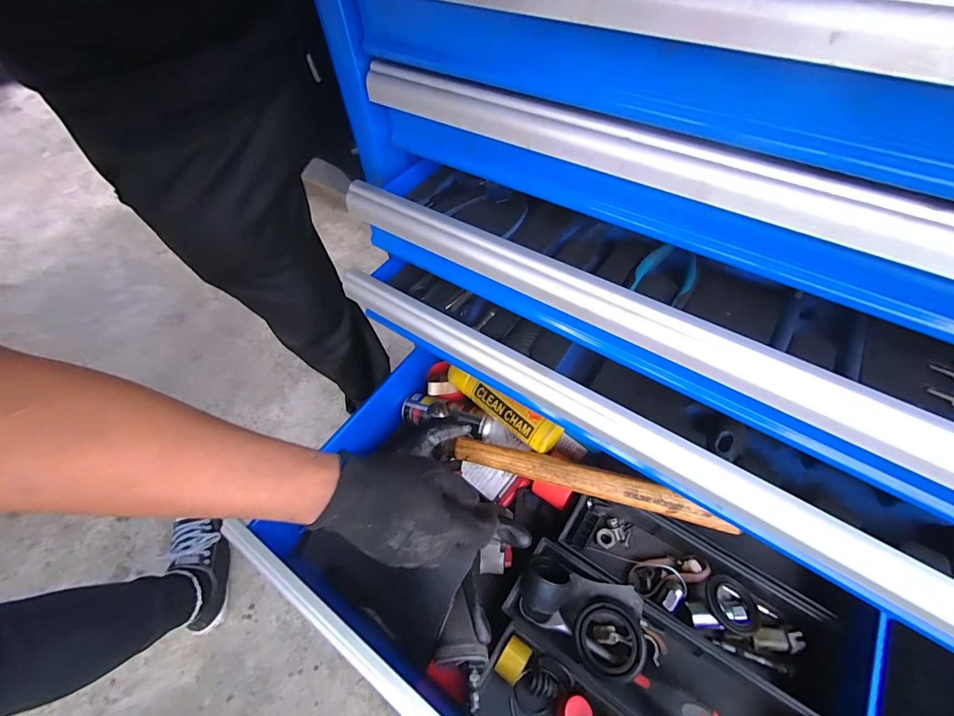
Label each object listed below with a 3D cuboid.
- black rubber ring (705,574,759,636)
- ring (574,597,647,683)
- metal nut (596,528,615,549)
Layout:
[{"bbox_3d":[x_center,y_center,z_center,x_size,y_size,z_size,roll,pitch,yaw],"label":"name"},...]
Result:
[{"bbox_3d":[0.280,0.269,0.444,0.052,0.011,0.056,-1,54,2],"label":"black rubber ring"},{"bbox_3d":[0.144,0.295,0.432,0.071,0.010,0.067,20,71,35],"label":"ring"},{"bbox_3d":[0.161,0.225,0.505,0.022,0.005,0.023,-1,54,2],"label":"metal nut"}]

